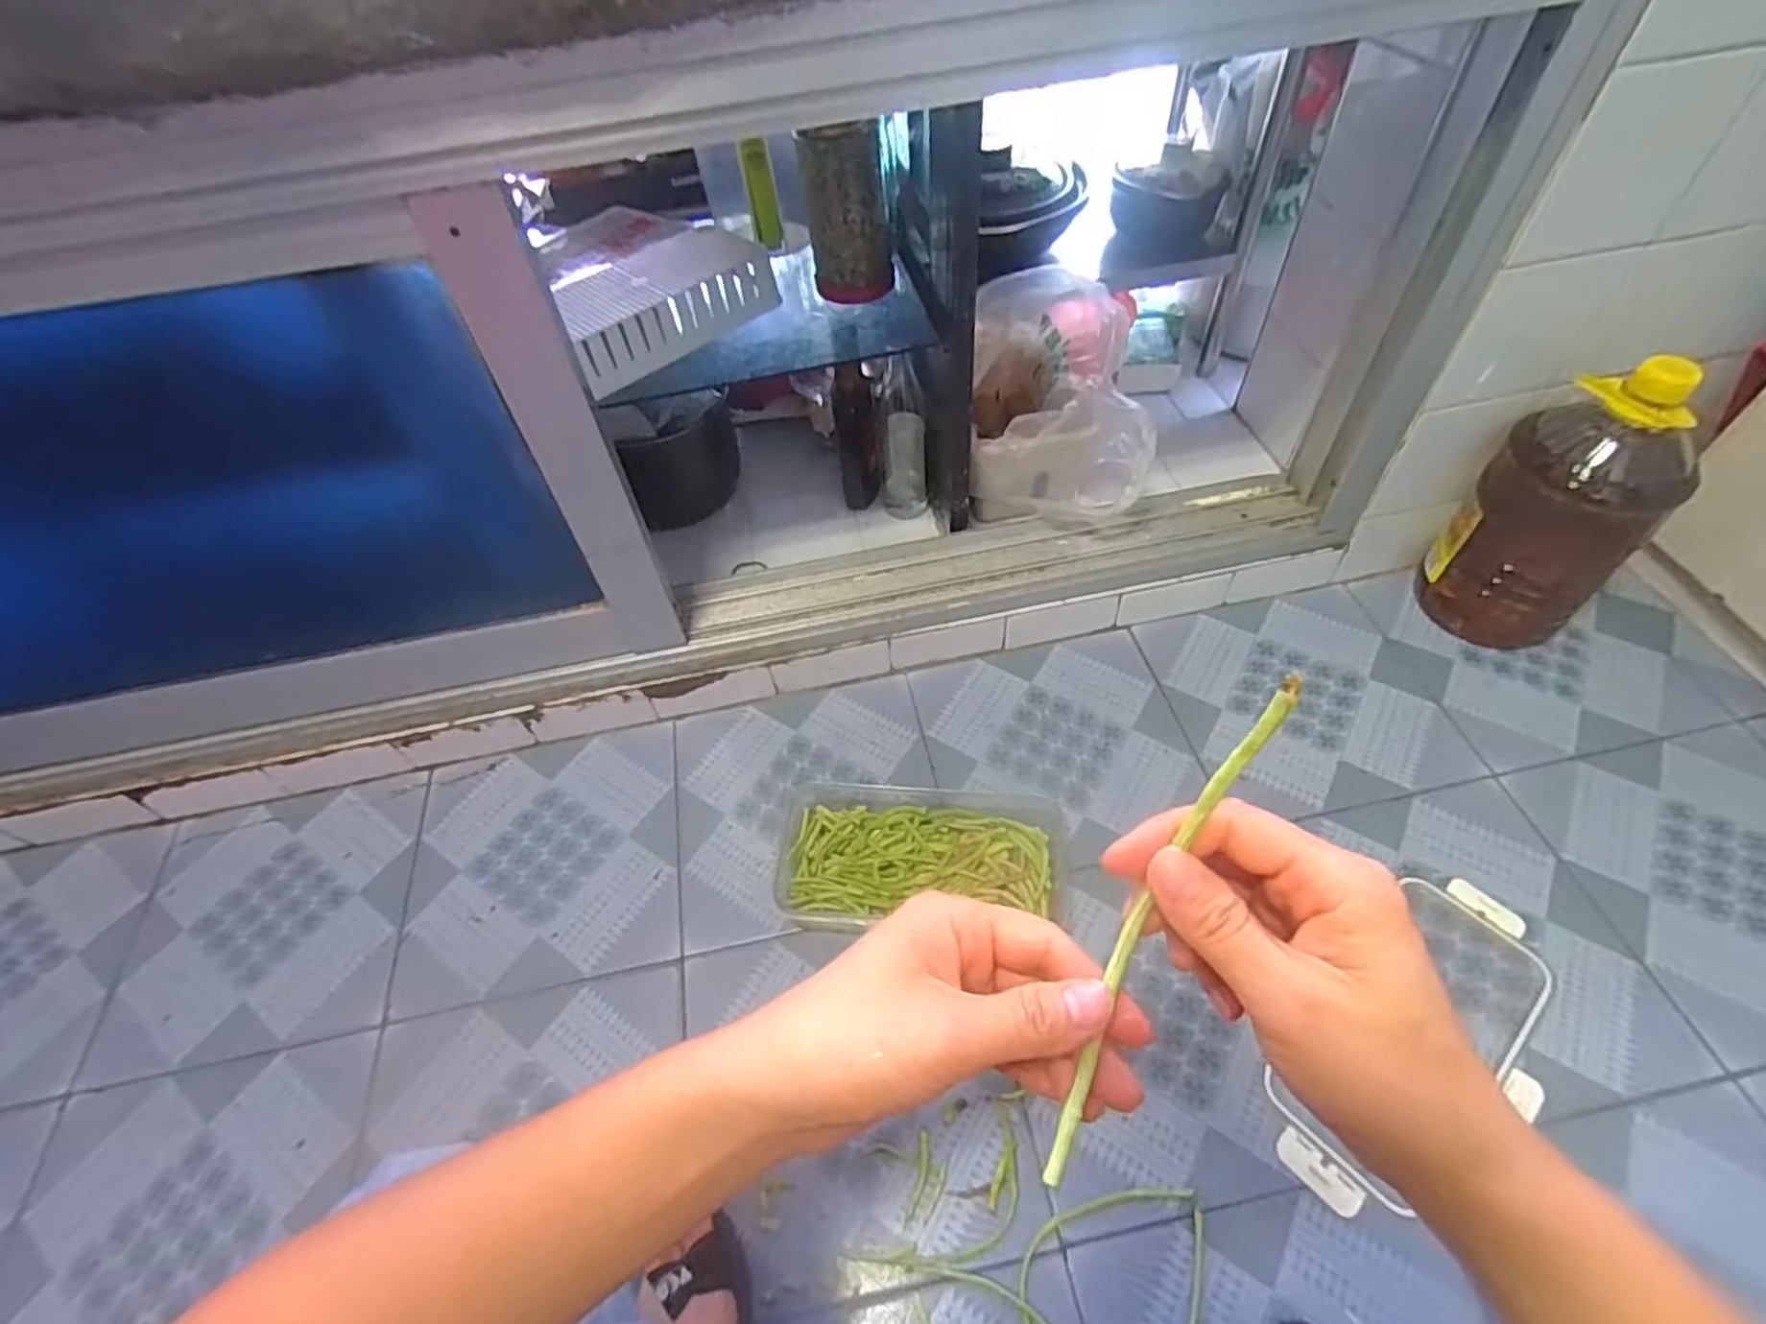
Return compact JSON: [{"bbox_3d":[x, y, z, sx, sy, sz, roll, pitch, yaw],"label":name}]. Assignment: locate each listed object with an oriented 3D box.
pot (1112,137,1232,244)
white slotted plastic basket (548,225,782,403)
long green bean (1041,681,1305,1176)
[{"bbox_3d":[0.411,-0.683,1.076,0.147,0.116,0.124,15,55,16],"label":"pot"},{"bbox_3d":[-0.230,-0.375,0.776,0.119,0.073,0.239,33,62,26],"label":"white slotted plastic basket"},{"bbox_3d":[0.084,0.078,0.231,0.012,0.048,0.160,25,92,21],"label":"long green bean"}]

